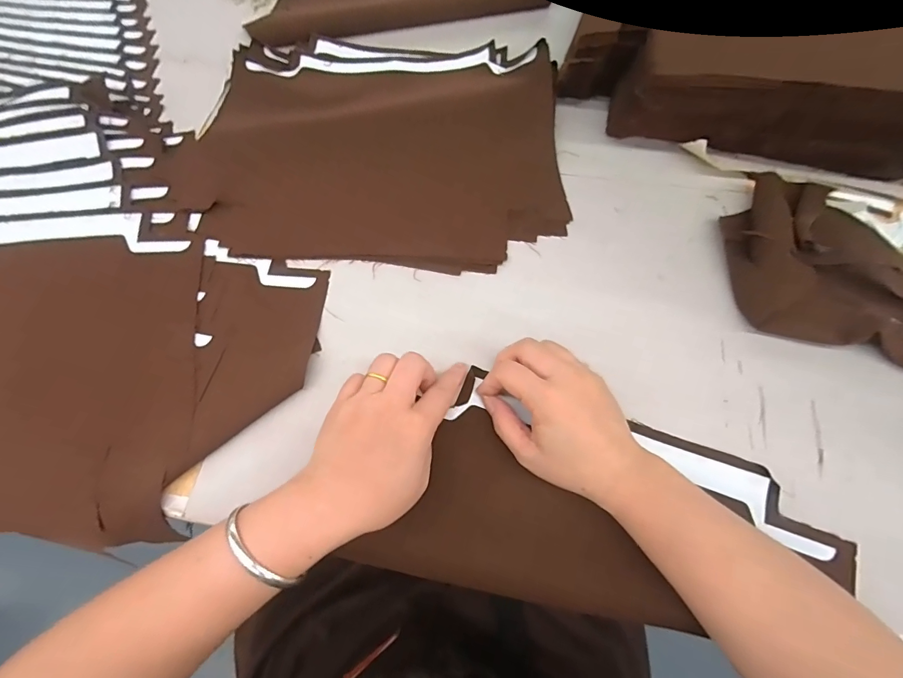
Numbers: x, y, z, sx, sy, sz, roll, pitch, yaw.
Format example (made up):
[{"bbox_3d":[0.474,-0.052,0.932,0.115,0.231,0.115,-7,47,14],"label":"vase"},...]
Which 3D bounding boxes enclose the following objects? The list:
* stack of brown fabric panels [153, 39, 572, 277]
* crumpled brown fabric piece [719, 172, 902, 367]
[{"bbox_3d":[-0.082,-0.206,0.430,0.384,0.030,0.279,5,69,3],"label":"stack of brown fabric panels"},{"bbox_3d":[0.352,-0.049,0.348,0.217,0.035,0.153,25,71,10],"label":"crumpled brown fabric piece"}]

